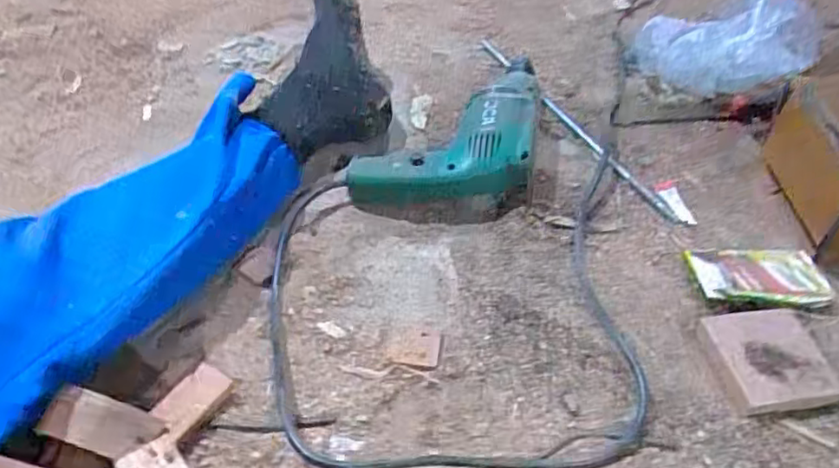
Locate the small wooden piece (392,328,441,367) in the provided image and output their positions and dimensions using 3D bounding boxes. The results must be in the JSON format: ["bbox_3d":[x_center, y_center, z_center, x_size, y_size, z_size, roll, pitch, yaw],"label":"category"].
[{"bbox_3d":[-0.003,0.089,0.503,0.037,0.005,0.036,-1,46,1],"label":"small wooden piece"}]

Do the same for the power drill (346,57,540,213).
[{"bbox_3d":[0.027,-0.105,0.639,0.178,0.061,0.188,5,46,6],"label":"power drill"}]

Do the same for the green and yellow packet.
[{"bbox_3d":[0.285,0.037,0.531,0.104,0.016,0.064,4,46,5],"label":"green and yellow packet"}]

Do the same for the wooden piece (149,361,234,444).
[{"bbox_3d":[-0.172,0.124,0.476,0.033,0.005,0.065,23,35,12],"label":"wooden piece"}]

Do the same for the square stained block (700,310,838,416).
[{"bbox_3d":[0.261,0.091,0.471,0.078,0.015,0.078,-6,46,-4],"label":"square stained block"}]

